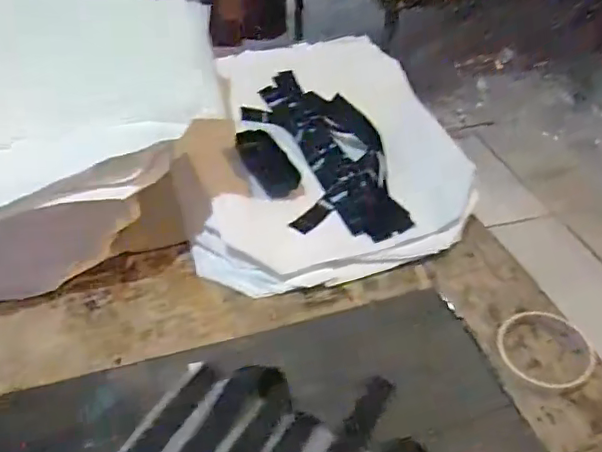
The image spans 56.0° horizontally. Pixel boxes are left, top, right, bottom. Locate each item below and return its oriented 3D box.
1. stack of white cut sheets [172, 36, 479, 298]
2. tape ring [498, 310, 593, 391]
[{"bbox_3d":[0.013,-0.126,0.776,0.348,0.034,0.485,-7,48,-5],"label":"stack of white cut sheets"},{"bbox_3d":[0.235,0.118,0.548,0.083,0.015,0.085,-18,51,-6],"label":"tape ring"}]

